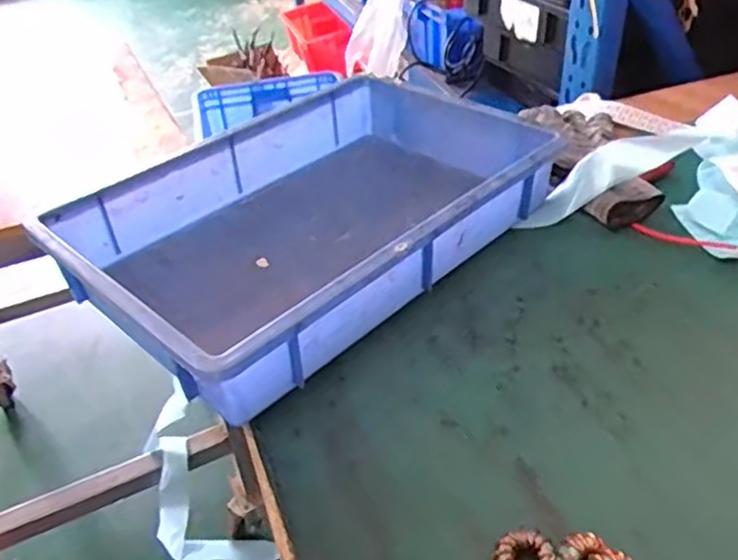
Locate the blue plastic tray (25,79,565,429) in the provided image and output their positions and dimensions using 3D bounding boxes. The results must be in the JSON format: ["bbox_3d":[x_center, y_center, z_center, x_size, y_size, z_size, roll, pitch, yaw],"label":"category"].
[{"bbox_3d":[-0.040,-0.067,0.635,0.276,0.092,0.454,29,48,35],"label":"blue plastic tray"}]

